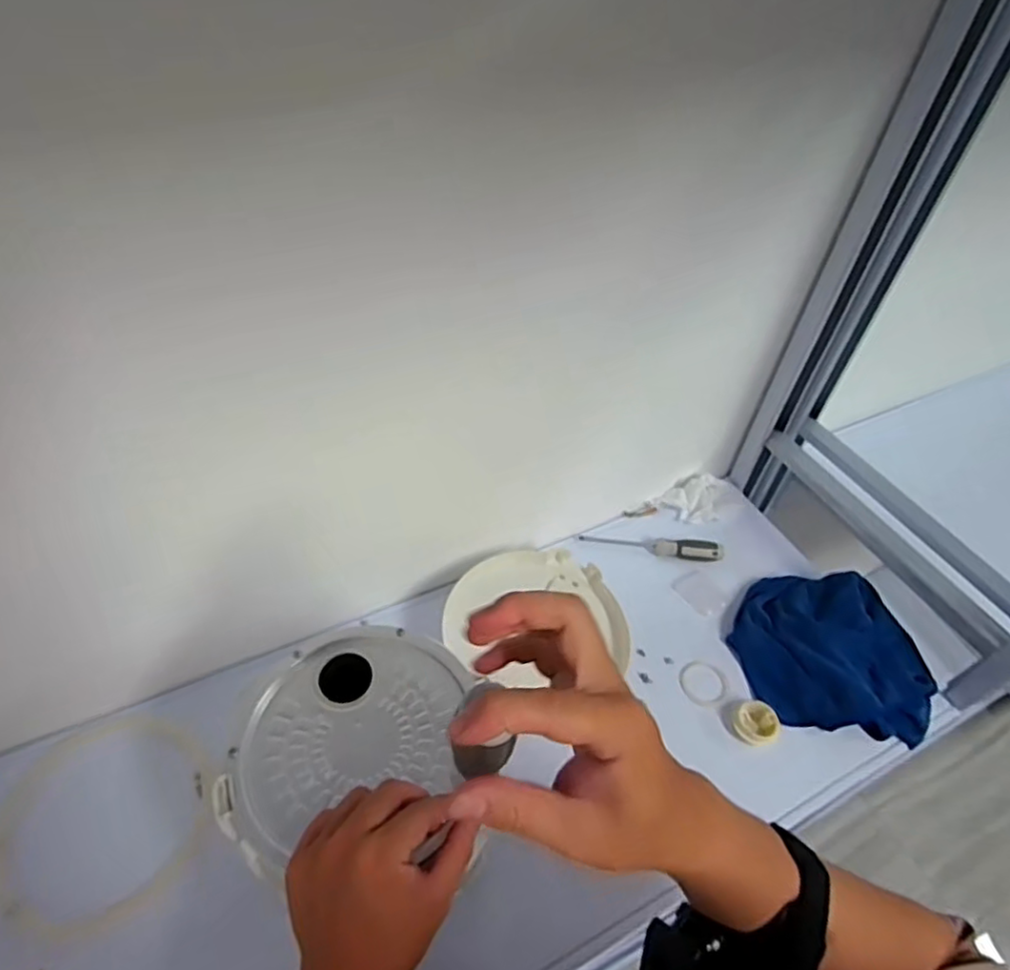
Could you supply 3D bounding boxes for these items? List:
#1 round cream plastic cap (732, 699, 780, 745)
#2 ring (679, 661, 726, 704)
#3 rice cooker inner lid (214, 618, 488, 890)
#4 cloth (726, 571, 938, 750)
[{"bbox_3d":[0.272,0.260,0.695,0.045,0.023,0.043,2,47,-3],"label":"round cream plastic cap"},{"bbox_3d":[0.229,0.228,0.737,0.054,0.006,0.051,2,47,-3],"label":"ring"},{"bbox_3d":[-0.107,0.202,0.479,0.194,0.016,0.197,2,47,-3],"label":"rice cooker inner lid"},{"bbox_3d":[0.377,0.187,0.746,0.208,0.054,0.187,10,47,4],"label":"cloth"}]

